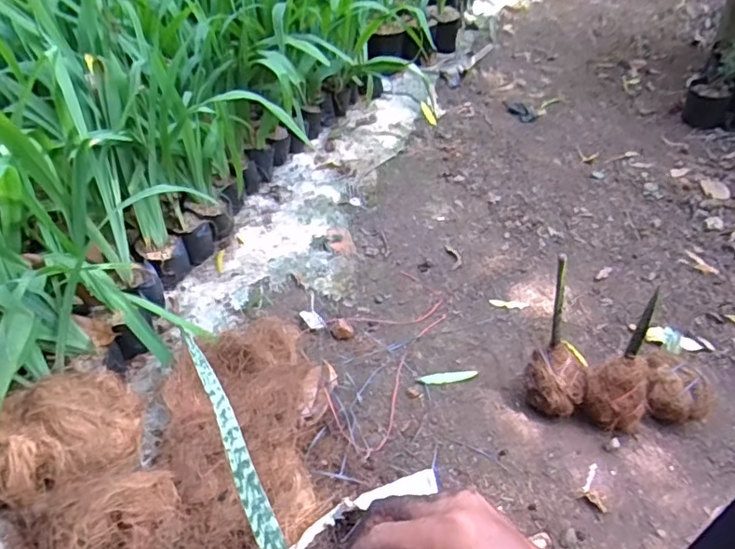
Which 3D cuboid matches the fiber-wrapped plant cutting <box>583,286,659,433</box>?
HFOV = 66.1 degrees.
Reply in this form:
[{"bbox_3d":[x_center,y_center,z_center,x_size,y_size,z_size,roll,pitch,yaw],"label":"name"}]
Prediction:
[{"bbox_3d":[0.396,0.150,0.856,0.099,0.211,0.091,31,49,27],"label":"fiber-wrapped plant cutting"}]

